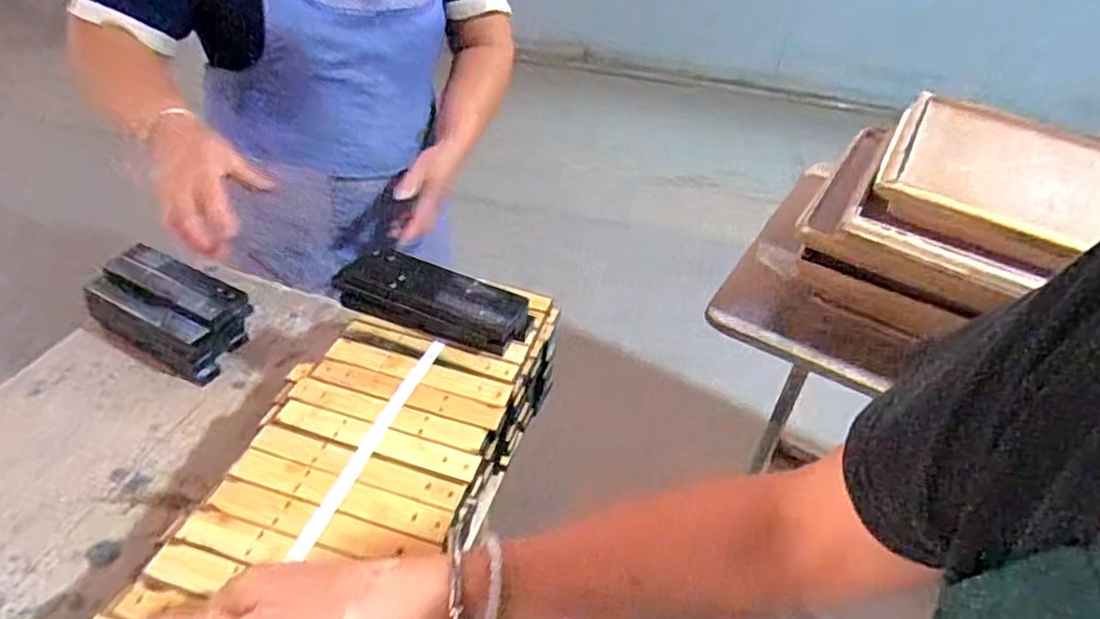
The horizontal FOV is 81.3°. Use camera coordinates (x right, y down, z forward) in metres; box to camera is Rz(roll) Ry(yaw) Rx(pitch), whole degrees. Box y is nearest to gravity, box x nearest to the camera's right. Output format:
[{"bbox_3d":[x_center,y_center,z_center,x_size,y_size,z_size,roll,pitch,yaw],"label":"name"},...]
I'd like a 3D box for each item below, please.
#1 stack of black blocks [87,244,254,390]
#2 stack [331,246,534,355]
[{"bbox_3d":[-0.458,0.007,0.788,0.190,0.095,0.099,20,41,18],"label":"stack of black blocks"},{"bbox_3d":[-0.119,-0.011,0.644,0.199,0.045,0.065,19,41,16],"label":"stack"}]

